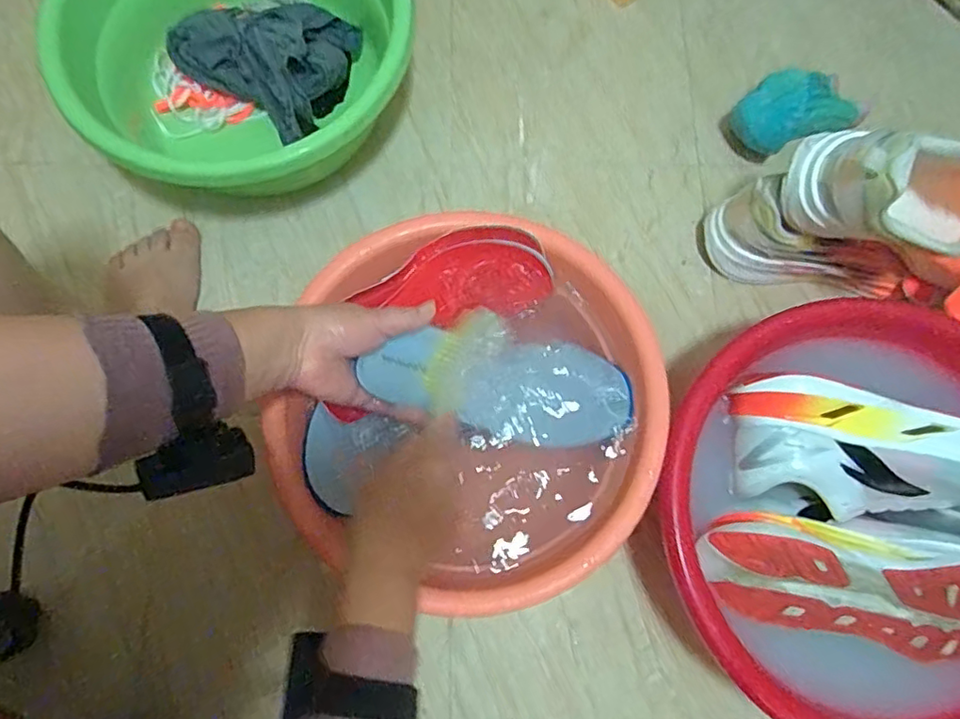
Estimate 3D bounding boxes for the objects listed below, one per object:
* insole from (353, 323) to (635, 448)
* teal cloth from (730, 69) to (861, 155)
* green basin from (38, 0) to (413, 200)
[{"bbox_3d":[0.017,0.023,0.521,0.233,0.034,0.091,9,76,-11],"label":"insole"},{"bbox_3d":[0.372,-0.296,0.688,0.156,0.055,0.083,-20,79,-6],"label":"teal cloth"},{"bbox_3d":[-0.251,-0.325,0.644,0.334,0.138,0.339,0,77,-2],"label":"green basin"}]

